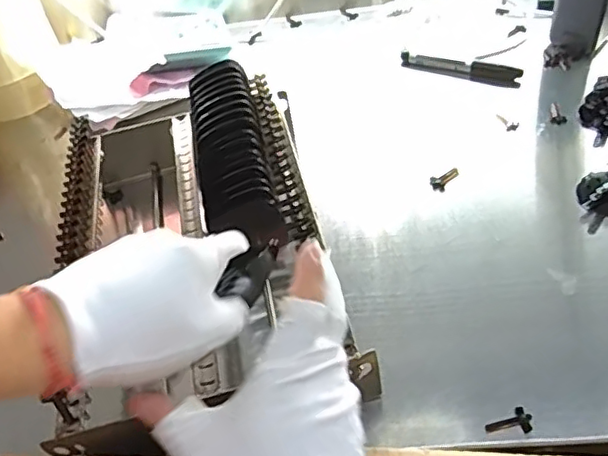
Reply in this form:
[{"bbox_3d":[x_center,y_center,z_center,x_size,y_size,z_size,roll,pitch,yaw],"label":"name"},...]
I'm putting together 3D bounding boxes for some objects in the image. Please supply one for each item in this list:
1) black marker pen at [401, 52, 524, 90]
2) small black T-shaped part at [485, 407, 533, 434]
[{"bbox_3d":[0.173,-0.178,0.662,0.132,0.020,0.025,17,52,24],"label":"black marker pen"},{"bbox_3d":[0.133,0.127,0.384,0.030,0.004,0.016,-18,49,1],"label":"small black T-shaped part"}]

